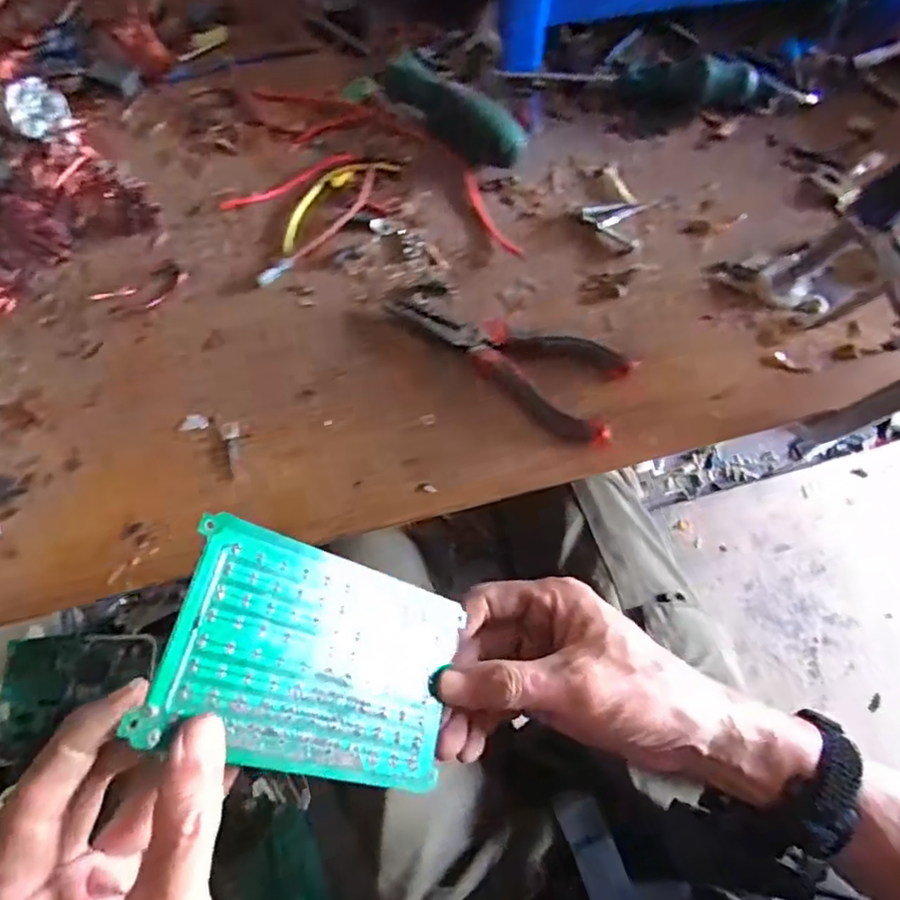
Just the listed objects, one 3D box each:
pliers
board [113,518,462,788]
[{"bbox_3d":[0.036,-0.061,0.364,0.150,0.012,0.060,33,77,10],"label":"pliers"},{"bbox_3d":[-0.049,0.086,0.246,0.126,0.004,0.082,30,60,-31],"label":"board"}]

